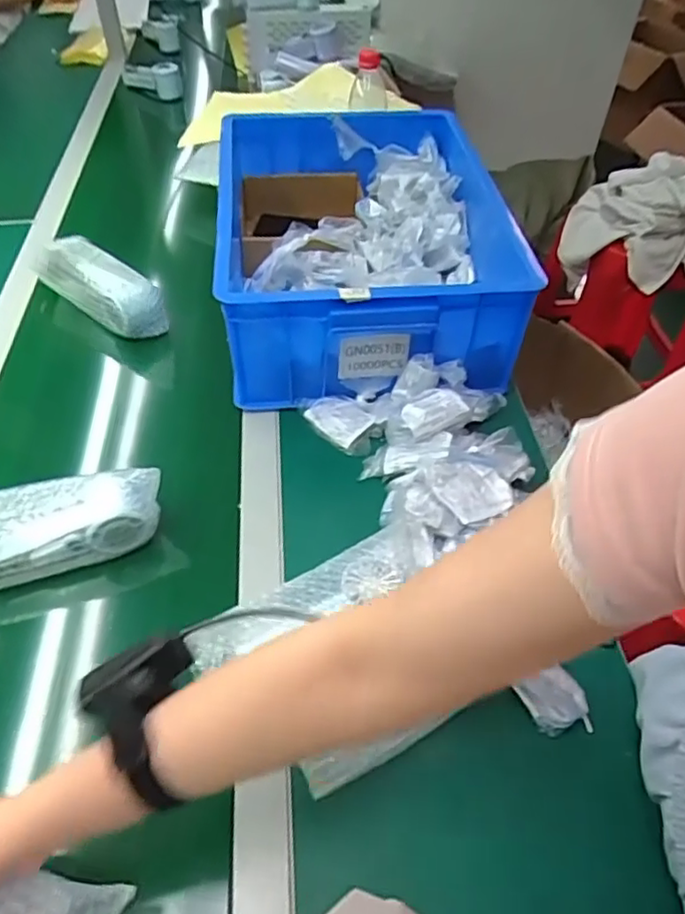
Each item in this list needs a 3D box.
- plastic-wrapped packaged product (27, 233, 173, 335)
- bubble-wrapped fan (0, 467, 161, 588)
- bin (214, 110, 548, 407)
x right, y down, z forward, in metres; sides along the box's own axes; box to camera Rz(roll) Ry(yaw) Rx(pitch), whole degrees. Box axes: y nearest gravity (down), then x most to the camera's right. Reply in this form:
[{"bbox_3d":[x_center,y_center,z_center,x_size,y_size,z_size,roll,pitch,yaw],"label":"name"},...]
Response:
[{"bbox_3d":[-0.333,-0.227,0.850,0.209,0.074,0.074,33,57,25],"label":"plastic-wrapped packaged product"},{"bbox_3d":[-0.278,0.064,0.593,0.207,0.067,0.066,-15,51,-12],"label":"bubble-wrapped fan"},{"bbox_3d":[0.024,-0.288,0.846,0.366,0.154,0.452,-2,50,-2],"label":"bin"}]

